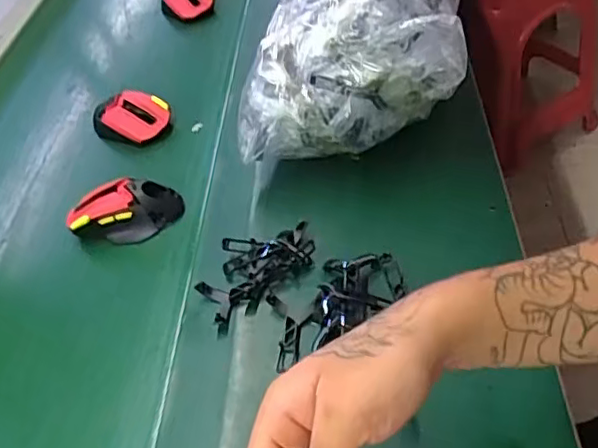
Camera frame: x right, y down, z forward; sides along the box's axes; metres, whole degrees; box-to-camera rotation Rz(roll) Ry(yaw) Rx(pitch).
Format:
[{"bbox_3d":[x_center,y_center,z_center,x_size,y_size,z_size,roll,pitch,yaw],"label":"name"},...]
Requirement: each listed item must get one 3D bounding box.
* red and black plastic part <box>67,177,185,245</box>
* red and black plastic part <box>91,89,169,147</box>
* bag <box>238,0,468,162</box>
[{"bbox_3d":[-0.178,-0.014,0.654,0.109,0.043,0.049,-8,43,7],"label":"red and black plastic part"},{"bbox_3d":[-0.200,-0.129,0.776,0.093,0.047,0.071,15,51,28],"label":"red and black plastic part"},{"bbox_3d":[0.066,-0.207,0.670,0.218,0.141,0.292,0,45,15],"label":"bag"}]

